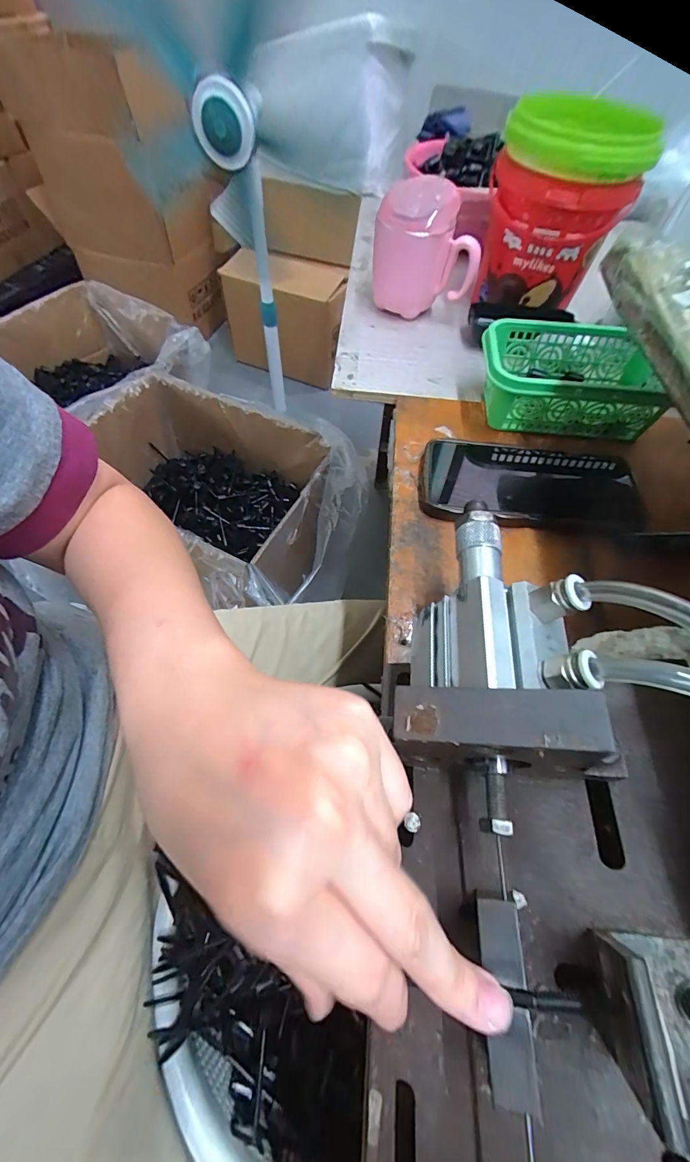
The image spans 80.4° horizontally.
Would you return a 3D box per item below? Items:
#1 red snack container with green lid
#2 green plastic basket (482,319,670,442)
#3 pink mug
[{"bbox_3d":[0.208,-0.366,0.422,0.129,0.157,0.125,16,60,7],"label":"red snack container with green lid"},{"bbox_3d":[0.189,-0.172,0.363,0.143,0.059,0.099,12,60,4],"label":"green plastic basket"},{"bbox_3d":[0.084,-0.347,0.435,0.106,0.105,0.069,8,59,2],"label":"pink mug"}]

